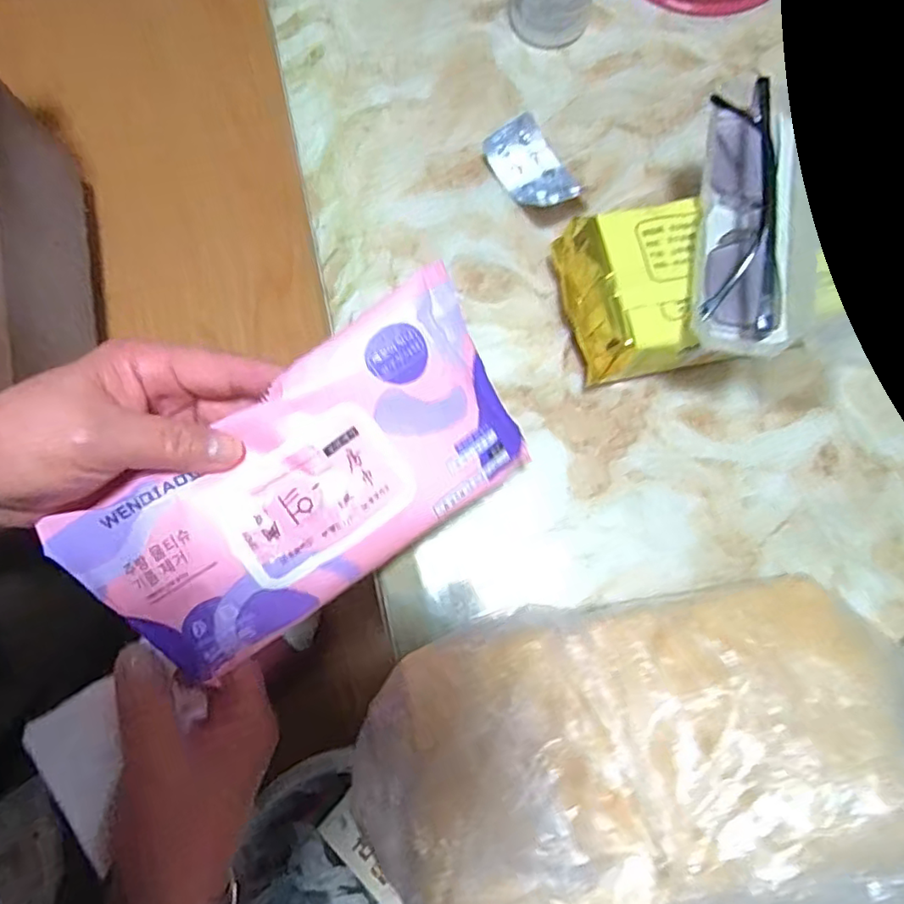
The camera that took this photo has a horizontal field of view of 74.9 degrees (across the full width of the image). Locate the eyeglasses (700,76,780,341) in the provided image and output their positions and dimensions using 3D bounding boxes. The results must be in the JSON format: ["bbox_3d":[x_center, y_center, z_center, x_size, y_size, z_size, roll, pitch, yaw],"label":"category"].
[{"bbox_3d":[0.144,-0.121,0.293,0.031,0.021,0.133,7,76,2],"label":"eyeglasses"}]

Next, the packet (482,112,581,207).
[{"bbox_3d":[0.049,-0.176,0.365,0.040,0.017,0.056,-33,78,-7],"label":"packet"}]

